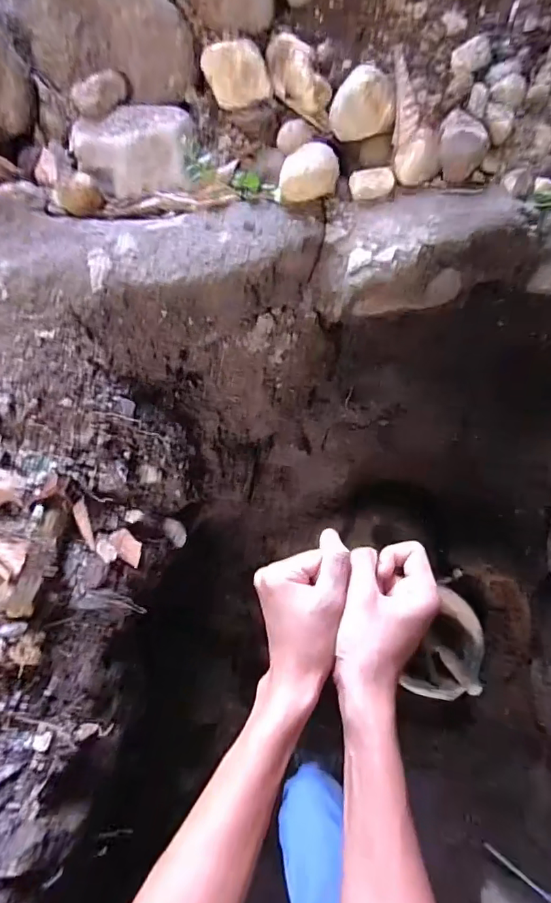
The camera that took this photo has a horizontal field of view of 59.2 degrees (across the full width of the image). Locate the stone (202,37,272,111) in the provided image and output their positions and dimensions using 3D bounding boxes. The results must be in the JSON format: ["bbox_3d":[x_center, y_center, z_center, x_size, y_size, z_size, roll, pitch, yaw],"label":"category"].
[{"bbox_3d":[-0.049,-0.482,0.617,0.078,0.050,0.061,-11,64,-5],"label":"stone"}]

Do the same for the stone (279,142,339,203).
[{"bbox_3d":[0.041,-0.342,0.605,0.073,0.052,0.056,1,64,1],"label":"stone"}]

